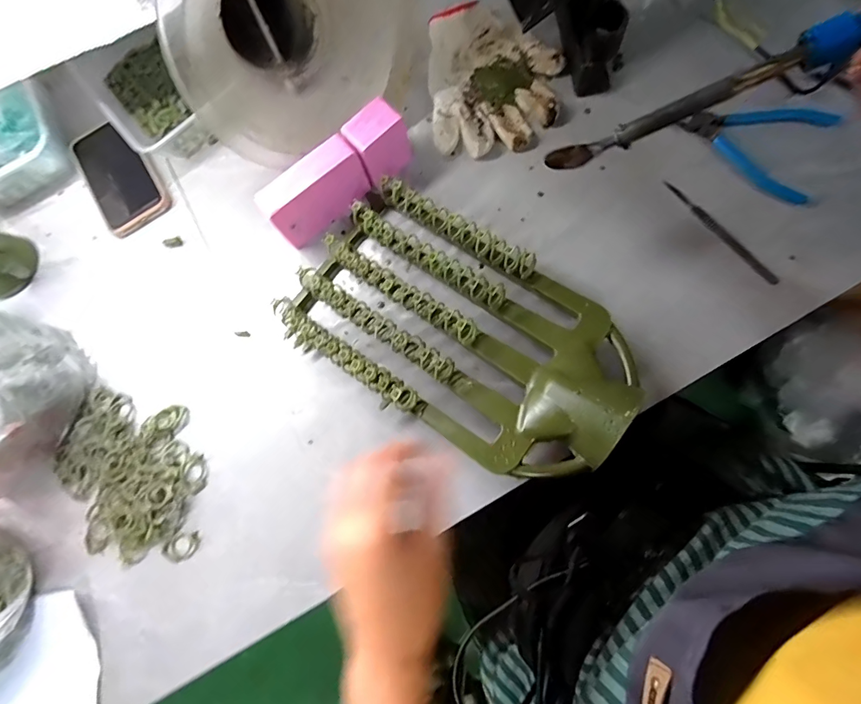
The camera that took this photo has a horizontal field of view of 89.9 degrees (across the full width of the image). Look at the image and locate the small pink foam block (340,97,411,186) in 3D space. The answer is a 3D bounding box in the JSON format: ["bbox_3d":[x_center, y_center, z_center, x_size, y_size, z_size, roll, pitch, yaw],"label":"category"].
[{"bbox_3d":[-0.055,-0.220,0.453,0.056,0.059,0.039,-40,75,-4],"label":"small pink foam block"}]

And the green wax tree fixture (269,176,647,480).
[{"bbox_3d":[0.021,-0.032,0.399,0.336,0.092,0.195,30,82,13],"label":"green wax tree fixture"}]

